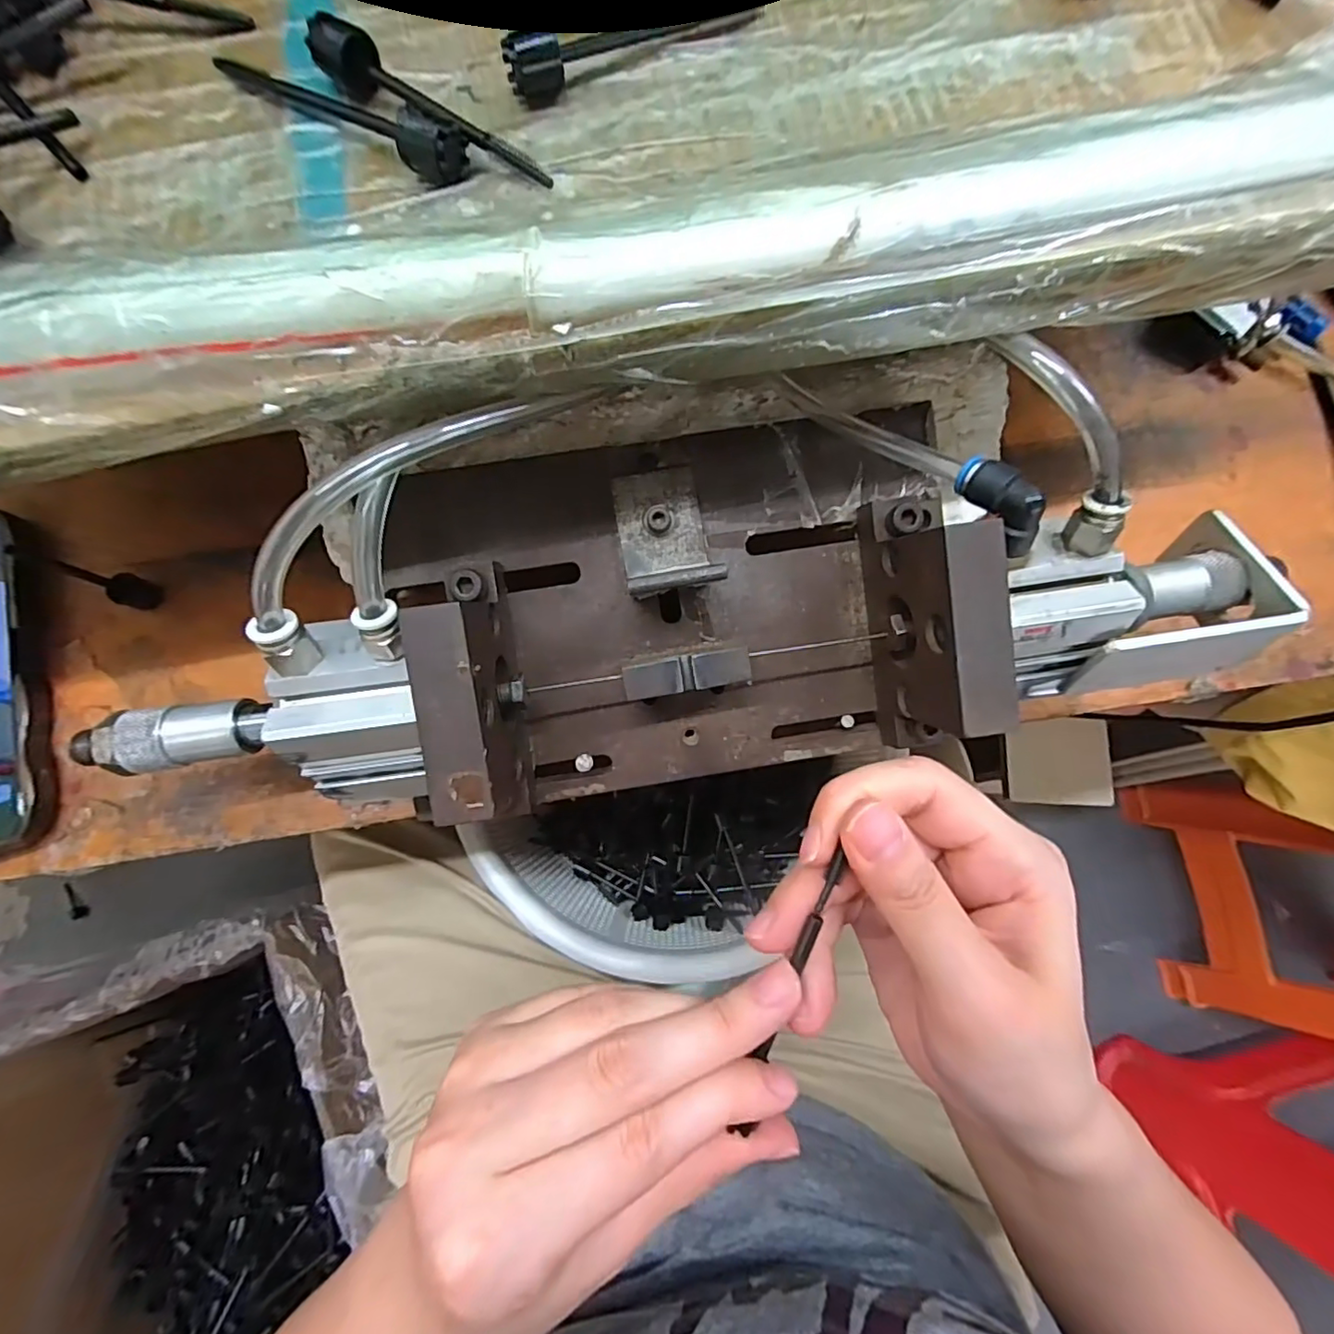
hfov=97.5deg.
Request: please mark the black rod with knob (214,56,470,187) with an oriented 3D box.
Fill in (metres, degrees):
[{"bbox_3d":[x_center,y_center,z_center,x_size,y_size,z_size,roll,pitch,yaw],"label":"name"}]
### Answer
[{"bbox_3d":[-0.100,-0.170,0.176,0.086,0.014,0.014,29,79,5],"label":"black rod with knob"}]

